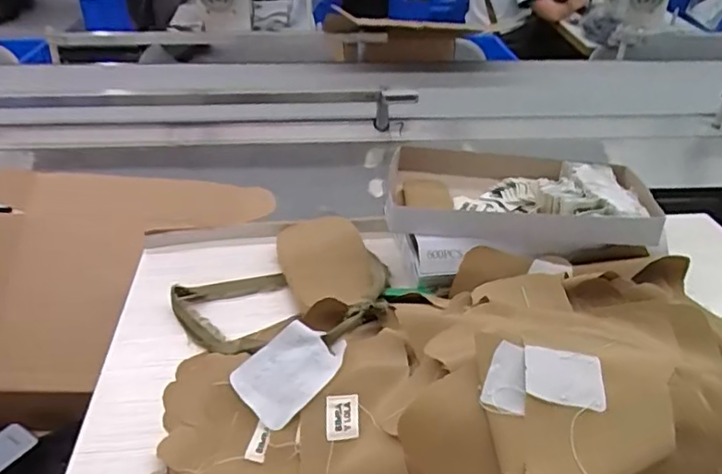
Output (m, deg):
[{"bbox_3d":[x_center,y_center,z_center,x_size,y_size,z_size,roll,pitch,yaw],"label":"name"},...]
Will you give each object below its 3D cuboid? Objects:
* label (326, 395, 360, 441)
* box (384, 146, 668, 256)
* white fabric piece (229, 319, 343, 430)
[{"bbox_3d":[-0.016,0.154,0.500,0.028,0.004,0.038,-5,54,4],"label":"label"},{"bbox_3d":[0.198,-0.053,0.755,0.326,0.043,0.182,4,35,3],"label":"box"},{"bbox_3d":[-0.065,0.122,0.538,0.071,0.012,0.100,31,55,28],"label":"white fabric piece"}]

